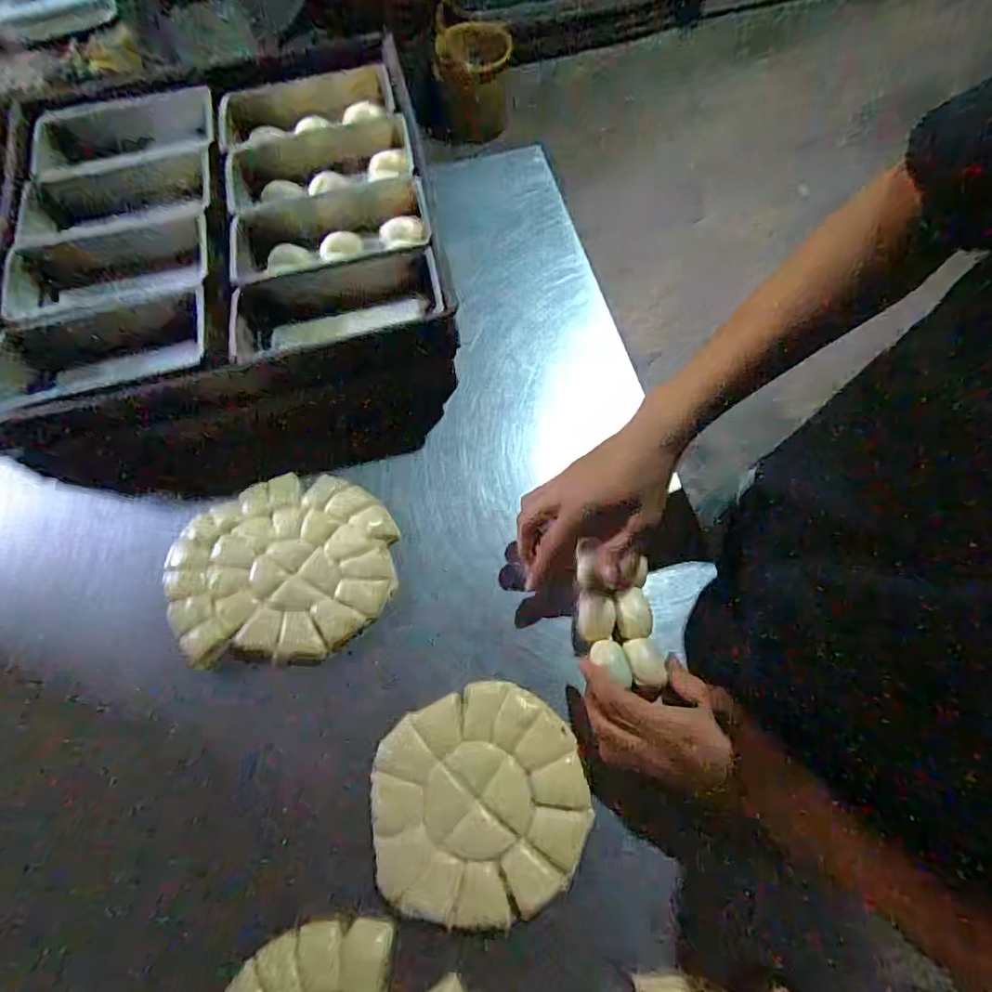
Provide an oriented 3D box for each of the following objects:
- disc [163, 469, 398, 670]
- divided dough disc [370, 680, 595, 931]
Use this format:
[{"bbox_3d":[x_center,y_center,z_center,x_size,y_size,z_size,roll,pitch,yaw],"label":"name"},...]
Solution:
[{"bbox_3d":[-0.202,0.062,0.525,0.207,0.014,0.173,-3,67,2],"label":"disc"},{"bbox_3d":[-0.015,0.238,0.438,0.167,0.016,0.159,-1,67,2],"label":"divided dough disc"}]

